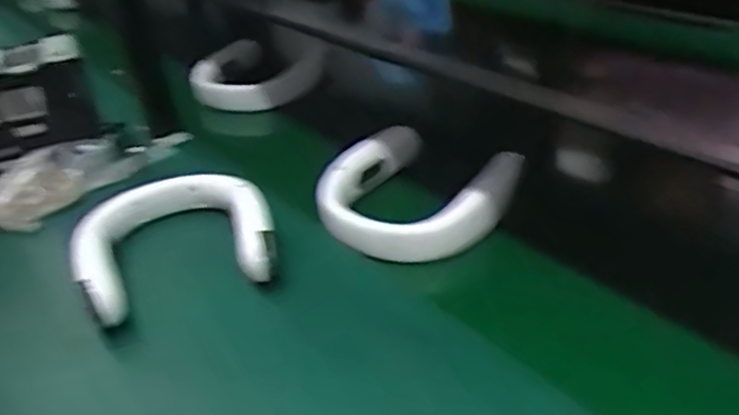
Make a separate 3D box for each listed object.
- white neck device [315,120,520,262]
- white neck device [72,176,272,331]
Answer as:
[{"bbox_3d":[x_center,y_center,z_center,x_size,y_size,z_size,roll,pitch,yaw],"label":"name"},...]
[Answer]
[{"bbox_3d":[0.045,-0.014,0.737,0.196,0.053,0.193,14,39,30],"label":"white neck device"},{"bbox_3d":[-0.203,0.029,0.695,0.179,0.041,0.185,-16,34,-13],"label":"white neck device"}]

